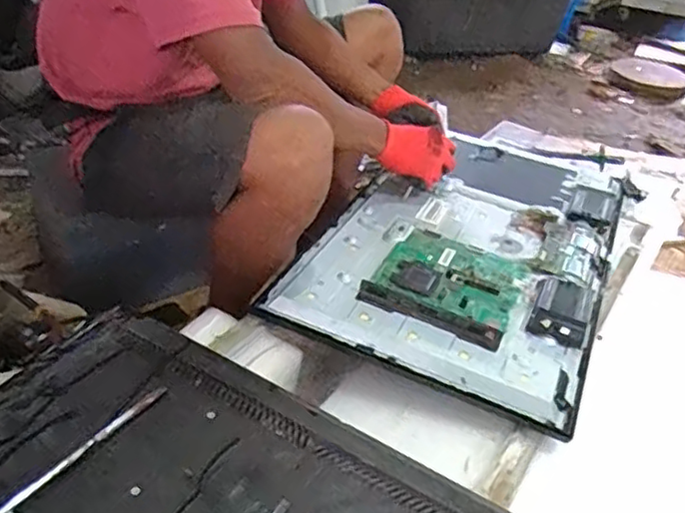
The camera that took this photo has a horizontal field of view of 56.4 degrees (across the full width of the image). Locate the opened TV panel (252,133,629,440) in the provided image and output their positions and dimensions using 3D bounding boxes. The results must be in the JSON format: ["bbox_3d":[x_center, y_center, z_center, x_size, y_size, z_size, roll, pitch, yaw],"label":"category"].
[{"bbox_3d":[0.235,-0.041,1.059,0.449,0.041,0.719,19,38,18],"label":"opened TV panel"}]

